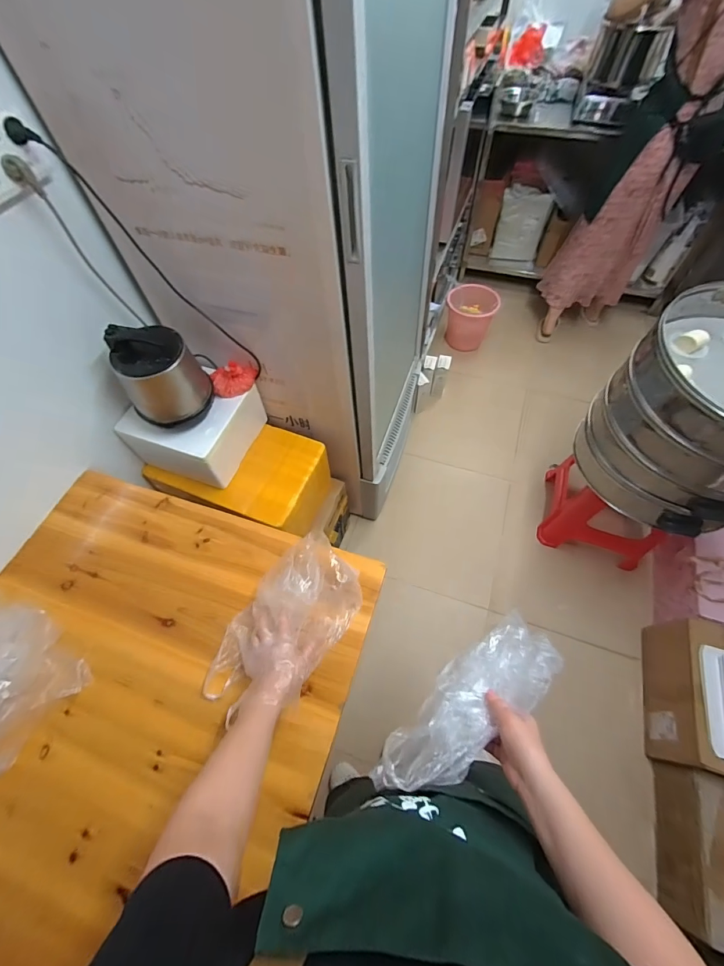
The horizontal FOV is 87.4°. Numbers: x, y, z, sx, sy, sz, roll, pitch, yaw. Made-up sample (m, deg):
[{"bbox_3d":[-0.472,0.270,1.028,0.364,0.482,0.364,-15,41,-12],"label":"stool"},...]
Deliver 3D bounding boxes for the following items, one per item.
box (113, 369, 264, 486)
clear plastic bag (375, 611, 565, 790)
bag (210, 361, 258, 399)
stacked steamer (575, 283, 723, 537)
[{"bbox_3d":[-0.470,-0.171,1.080,0.266,0.180,0.276,18,62,12],"label":"box"},{"bbox_3d":[0.154,0.320,0.541,0.294,0.106,0.103,-34,65,-17],"label":"clear plastic bag"},{"bbox_3d":[-0.342,-0.279,1.017,0.110,0.074,0.068,-5,60,-1],"label":"bag"},{"bbox_3d":[1.002,-0.209,1.076,0.556,0.444,0.500,-38,66,-18],"label":"stacked steamer"}]

